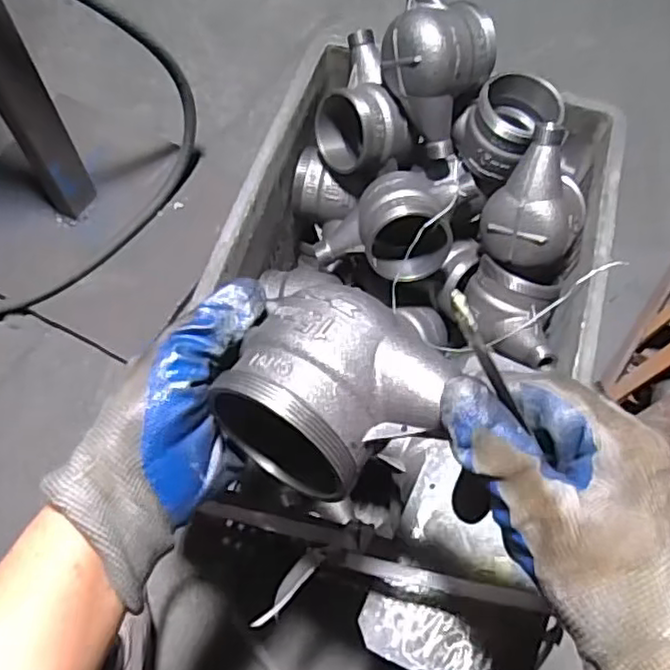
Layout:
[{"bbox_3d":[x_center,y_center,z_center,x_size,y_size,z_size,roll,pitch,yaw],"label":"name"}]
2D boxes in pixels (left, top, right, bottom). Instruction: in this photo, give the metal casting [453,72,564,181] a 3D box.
[{"bbox_3d":[0.163,-0.196,0.623,0.080,0.074,0.079,42,72,16],"label":"metal casting"}]

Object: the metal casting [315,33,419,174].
[{"bbox_3d":[0.021,-0.217,0.643,0.083,0.074,0.113,-26,69,-12],"label":"metal casting"}]

